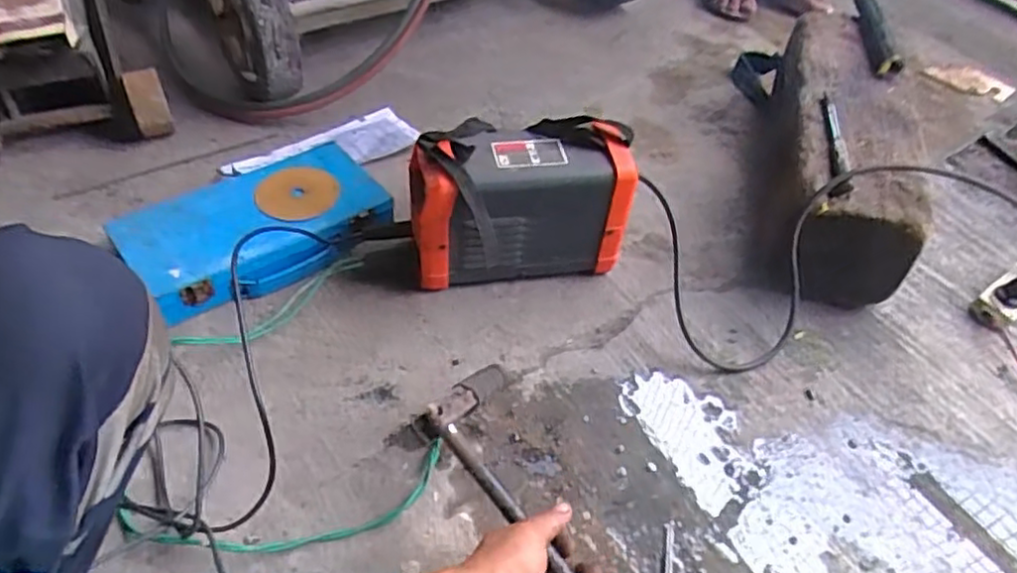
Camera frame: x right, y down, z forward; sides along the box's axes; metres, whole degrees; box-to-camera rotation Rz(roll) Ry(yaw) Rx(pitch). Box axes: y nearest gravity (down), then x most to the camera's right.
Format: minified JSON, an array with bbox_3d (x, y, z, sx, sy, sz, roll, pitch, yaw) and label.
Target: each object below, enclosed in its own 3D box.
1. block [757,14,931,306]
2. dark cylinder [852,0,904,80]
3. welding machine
[{"bbox_3d":[0.455,-0.194,0.949,0.161,0.159,0.497,16,48,9],"label":"block"},{"bbox_3d":[0.550,-0.387,1.017,0.034,0.030,0.248,11,47,5],"label":"dark cylinder"},{"bbox_3d":[0.012,-0.095,0.798,0.248,0.174,0.126,-6,48,-10],"label":"welding machine"}]

